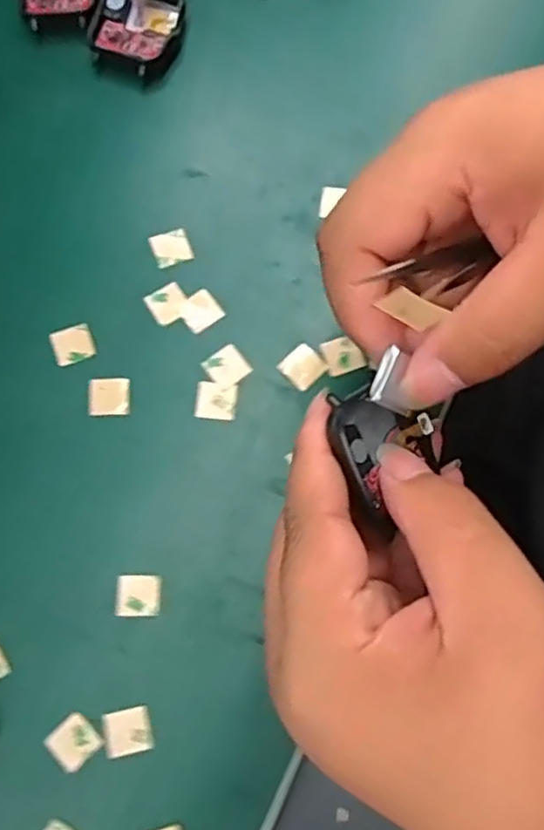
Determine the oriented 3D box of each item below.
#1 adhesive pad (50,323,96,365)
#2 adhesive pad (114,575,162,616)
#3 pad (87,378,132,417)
[{"bbox_3d":[-0.084,-0.030,0.279,0.017,0.004,0.016,-20,78,-4],"label":"adhesive pad"},{"bbox_3d":[-0.052,0.070,0.257,0.018,0.004,0.015,1,77,0],"label":"adhesive pad"},{"bbox_3d":[-0.068,-0.008,0.275,0.017,0.004,0.016,-3,77,-1],"label":"pad"}]

